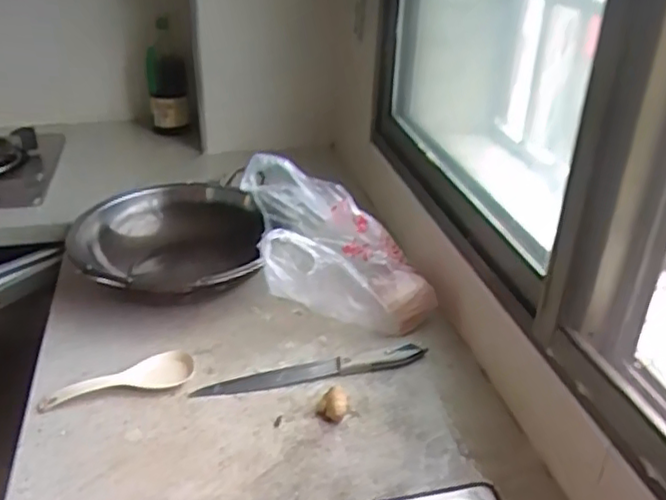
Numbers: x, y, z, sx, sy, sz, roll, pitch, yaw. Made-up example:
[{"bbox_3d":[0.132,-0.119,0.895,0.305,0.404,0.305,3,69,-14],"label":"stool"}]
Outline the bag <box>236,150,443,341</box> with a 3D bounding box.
[{"bbox_3d":[0.006,-0.010,0.985,0.245,0.176,0.223,-5,31,-9],"label":"bag"}]

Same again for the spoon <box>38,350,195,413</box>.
[{"bbox_3d":[-0.275,0.165,0.844,0.186,0.020,0.059,-8,32,-15],"label":"spoon"}]

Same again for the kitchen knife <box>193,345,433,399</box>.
[{"bbox_3d":[-0.024,0.159,0.869,0.307,0.012,0.031,-8,32,-14],"label":"kitchen knife"}]

